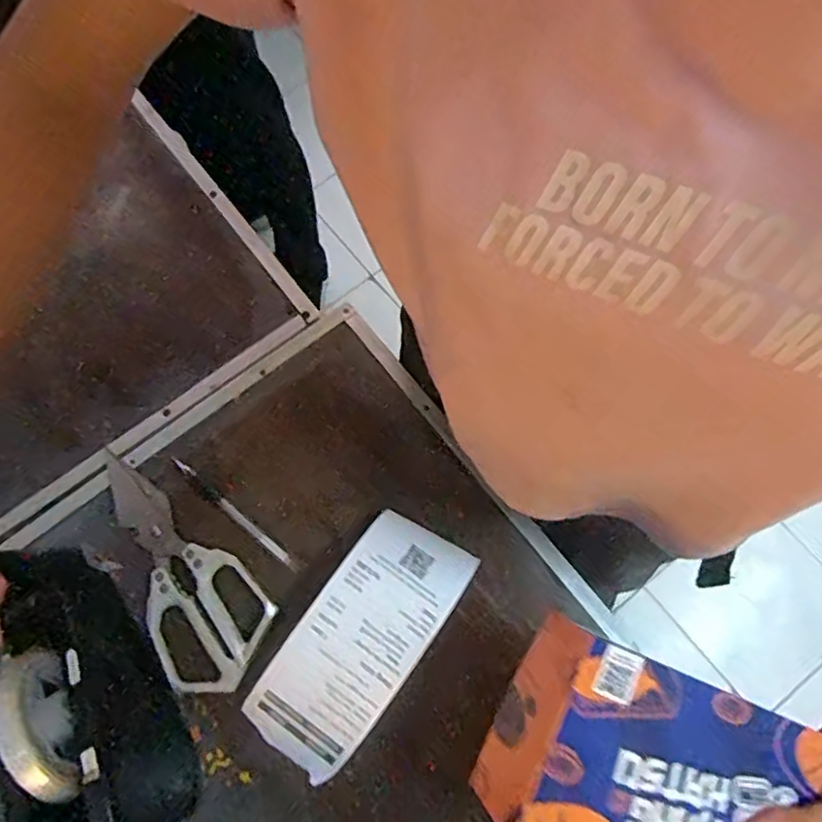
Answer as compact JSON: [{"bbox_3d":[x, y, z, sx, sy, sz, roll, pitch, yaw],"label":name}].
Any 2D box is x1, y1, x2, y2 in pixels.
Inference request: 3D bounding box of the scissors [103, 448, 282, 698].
[{"bbox_3d":[-0.184,0.114,0.463,0.083,0.006,0.196,-43,74,-11],"label":"scissors"}]

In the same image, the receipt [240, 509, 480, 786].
[{"bbox_3d":[-0.035,0.158,0.430,0.080,0.037,0.178,34,76,13],"label":"receipt"}]

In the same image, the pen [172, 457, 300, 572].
[{"bbox_3d":[-0.136,0.078,0.475,0.130,0.006,0.009,37,77,14],"label":"pen"}]

